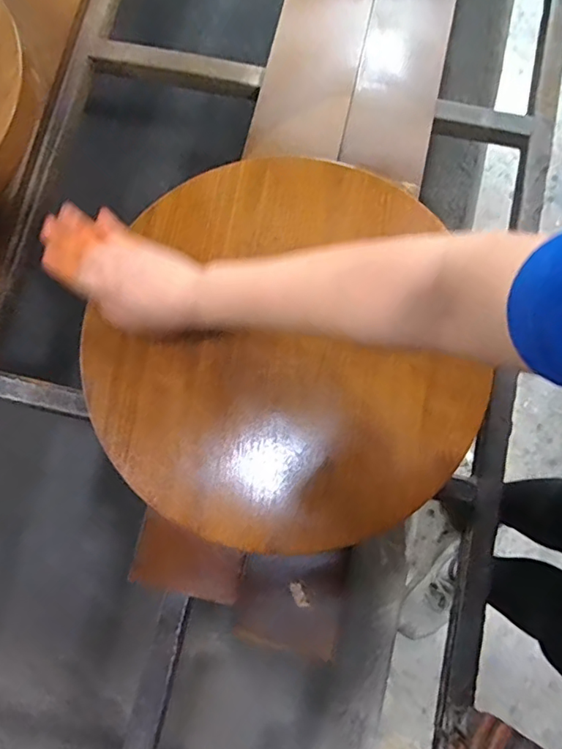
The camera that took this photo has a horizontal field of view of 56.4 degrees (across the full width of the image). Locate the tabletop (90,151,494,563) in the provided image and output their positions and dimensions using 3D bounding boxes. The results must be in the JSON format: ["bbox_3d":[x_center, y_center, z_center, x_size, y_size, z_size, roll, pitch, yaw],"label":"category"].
[{"bbox_3d":[0.012,-0.032,0.532,0.378,0.019,0.398,0,79,0],"label":"tabletop"}]

